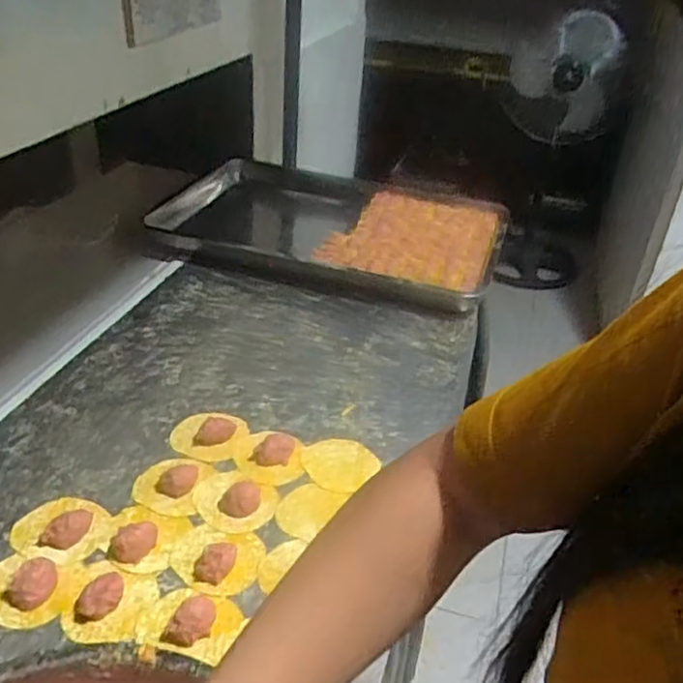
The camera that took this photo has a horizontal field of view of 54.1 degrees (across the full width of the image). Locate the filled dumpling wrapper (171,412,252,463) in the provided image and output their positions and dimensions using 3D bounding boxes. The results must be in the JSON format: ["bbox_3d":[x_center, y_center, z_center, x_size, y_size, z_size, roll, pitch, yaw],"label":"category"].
[{"bbox_3d":[-0.149,0.101,0.758,0.077,0.017,0.076,4,34,-2],"label":"filled dumpling wrapper"}]

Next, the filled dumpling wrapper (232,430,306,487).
[{"bbox_3d":[-0.080,0.121,0.734,0.073,0.019,0.078,2,34,-5],"label":"filled dumpling wrapper"}]

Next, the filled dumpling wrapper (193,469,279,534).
[{"bbox_3d":[-0.109,0.157,0.677,0.084,0.030,0.072,17,36,16],"label":"filled dumpling wrapper"}]

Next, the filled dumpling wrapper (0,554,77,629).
[{"bbox_3d":[-0.273,0.207,0.574,0.082,0.021,0.064,9,34,6],"label":"filled dumpling wrapper"}]

